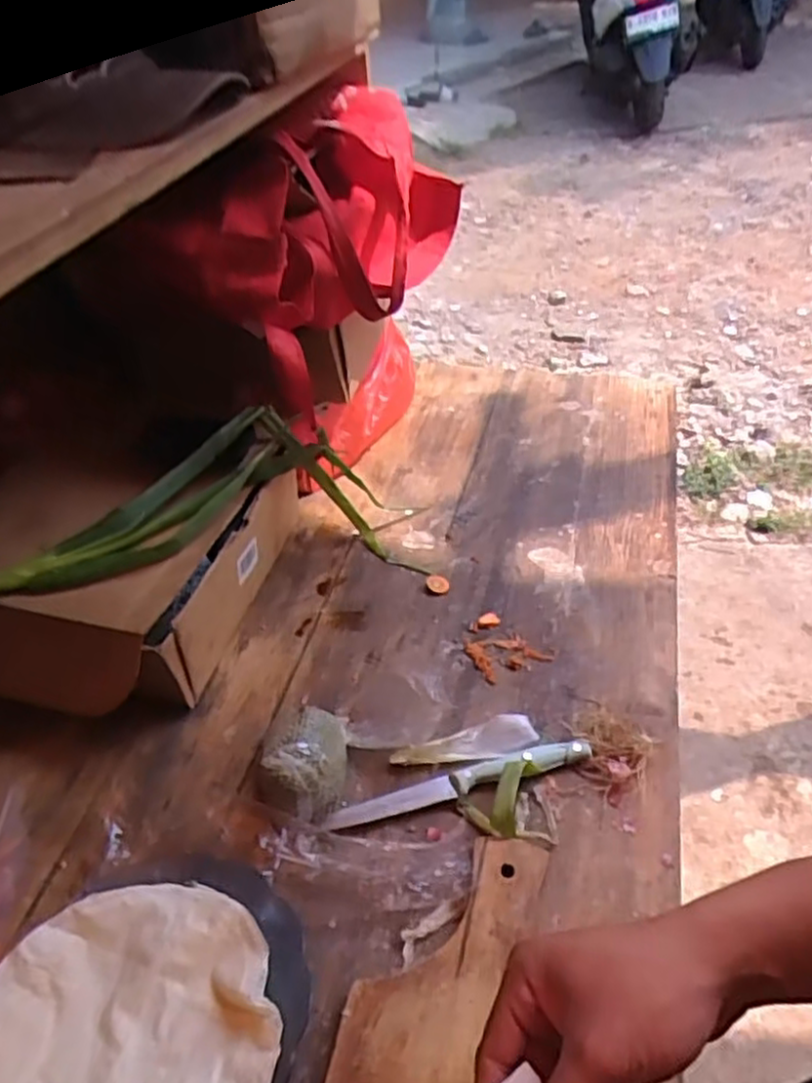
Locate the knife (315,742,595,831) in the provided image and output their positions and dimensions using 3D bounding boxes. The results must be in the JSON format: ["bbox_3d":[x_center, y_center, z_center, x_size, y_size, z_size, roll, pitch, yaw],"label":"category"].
[{"bbox_3d":[0.042,0.185,0.566,0.210,0.016,0.023,-11,45,-8],"label":"knife"}]

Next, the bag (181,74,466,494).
[{"bbox_3d":[-0.060,-0.230,0.761,0.131,0.369,0.298,20,49,22],"label":"bag"}]

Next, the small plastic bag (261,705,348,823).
[{"bbox_3d":[-0.076,0.167,0.558,0.058,0.057,0.090,-4,44,-1],"label":"small plastic bag"}]

